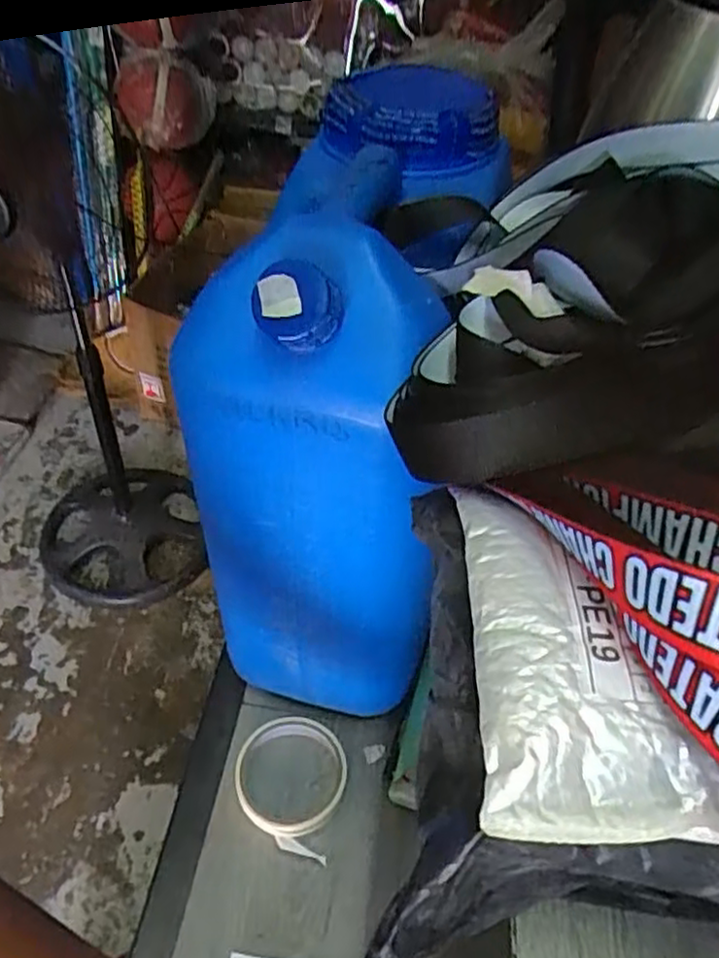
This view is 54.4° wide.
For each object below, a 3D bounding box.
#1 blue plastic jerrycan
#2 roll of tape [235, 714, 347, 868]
[{"bbox_3d":[-0.009,-0.039,0.522,0.155,0.392,0.252,11,47,5],"label":"blue plastic jerrycan"},{"bbox_3d":[-0.057,0.241,0.568,0.089,0.021,0.103,14,47,7],"label":"roll of tape"}]

